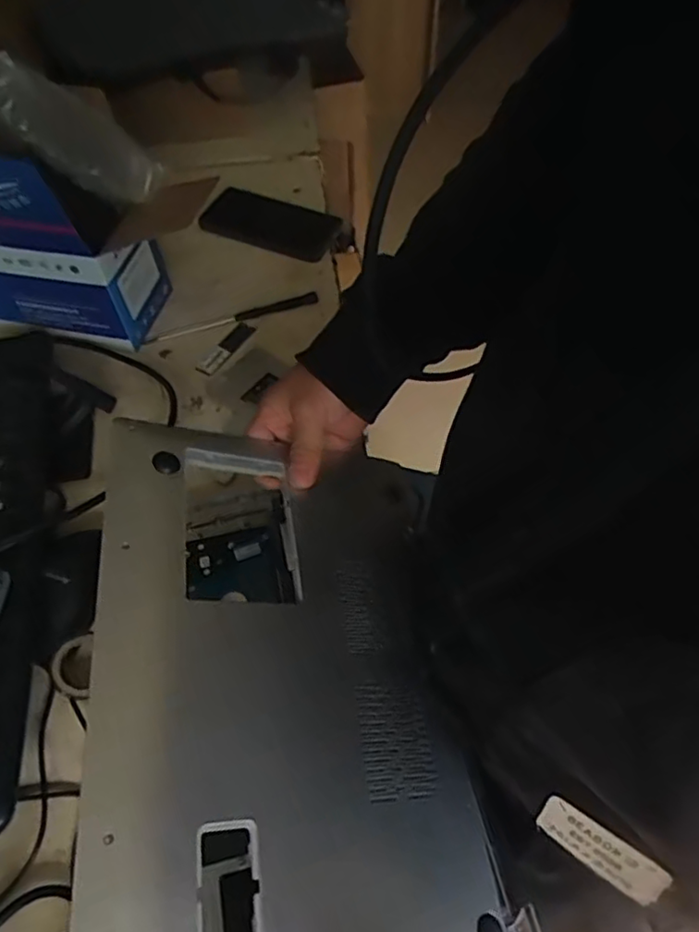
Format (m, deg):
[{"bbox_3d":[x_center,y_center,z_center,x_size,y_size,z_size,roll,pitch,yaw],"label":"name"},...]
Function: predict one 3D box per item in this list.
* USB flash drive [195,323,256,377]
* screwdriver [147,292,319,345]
[{"bbox_3d":[-0.126,-0.118,0.628,0.022,0.007,0.075,30,61,20],"label":"USB flash drive"},{"bbox_3d":[-0.121,-0.157,0.665,0.184,0.010,0.014,-21,58,-13],"label":"screwdriver"}]

